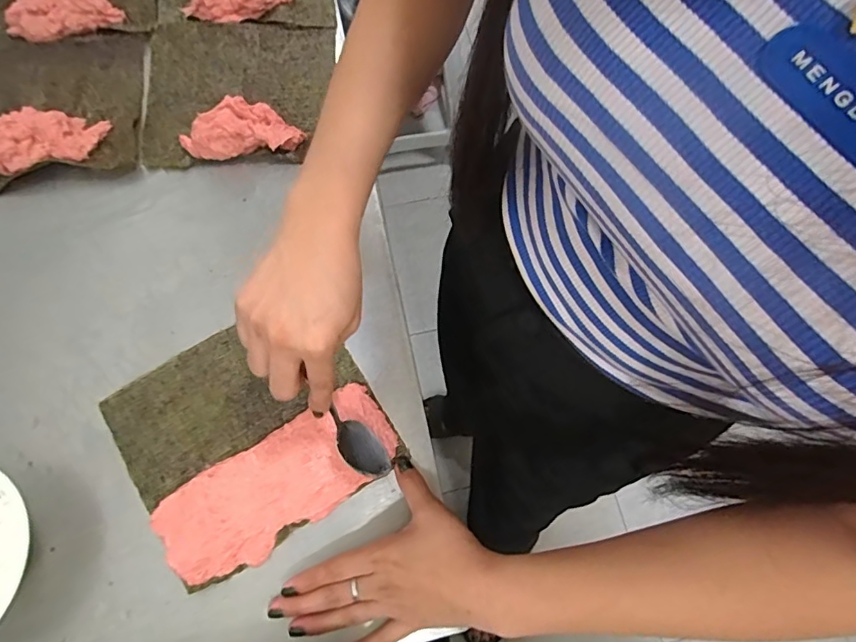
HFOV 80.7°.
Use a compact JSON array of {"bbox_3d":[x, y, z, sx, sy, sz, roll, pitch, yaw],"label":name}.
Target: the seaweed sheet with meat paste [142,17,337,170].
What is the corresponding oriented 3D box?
[{"bbox_3d":[-0.208,-0.257,0.542,0.196,0.031,0.191,-1,71,-3],"label":"seaweed sheet with meat paste"}]

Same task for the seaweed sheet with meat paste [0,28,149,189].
[{"bbox_3d":[-0.412,-0.232,0.528,0.209,0.029,0.189,-11,71,-6],"label":"seaweed sheet with meat paste"}]

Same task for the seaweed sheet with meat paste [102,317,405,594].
[{"bbox_3d":[-0.148,0.090,0.422,0.197,0.013,0.182,-33,71,-11],"label":"seaweed sheet with meat paste"}]

